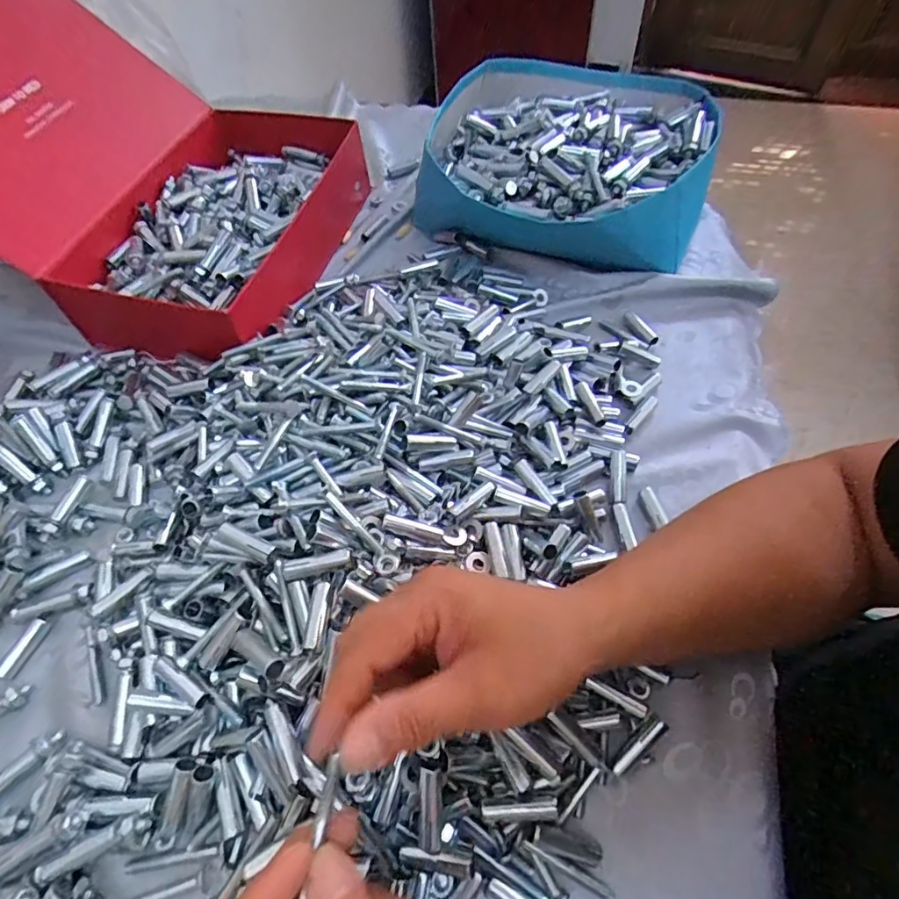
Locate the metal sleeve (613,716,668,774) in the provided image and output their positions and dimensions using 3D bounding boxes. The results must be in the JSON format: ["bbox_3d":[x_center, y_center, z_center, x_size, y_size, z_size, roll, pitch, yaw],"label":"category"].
[{"bbox_3d":[0.106,0.166,0.300,0.038,0.006,0.009,-45,64,-2],"label":"metal sleeve"}]

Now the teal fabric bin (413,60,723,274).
[{"bbox_3d":[0.118,-0.303,0.567,0.284,0.086,0.272,14,59,12],"label":"teal fabric bin"}]

